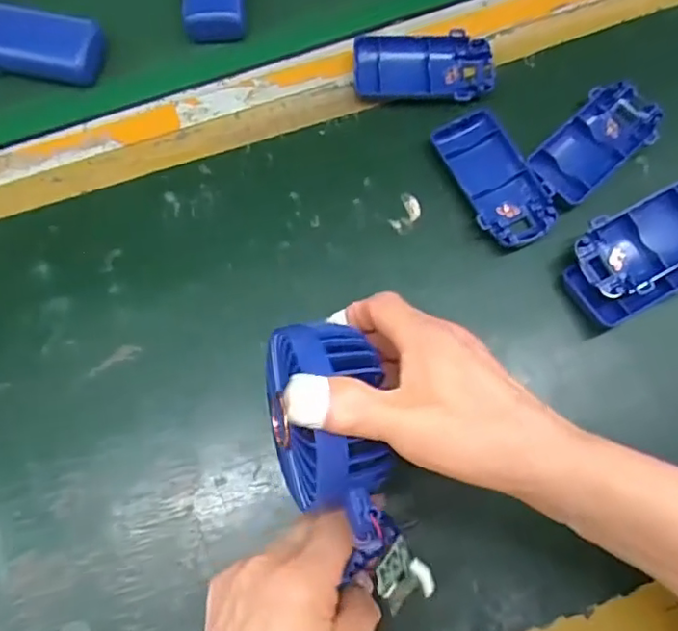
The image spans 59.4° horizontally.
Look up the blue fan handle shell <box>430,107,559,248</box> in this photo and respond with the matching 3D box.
[{"bbox_3d":[0.100,-0.087,0.384,0.047,0.017,0.093,-25,74,-7],"label":"blue fan handle shell"}]

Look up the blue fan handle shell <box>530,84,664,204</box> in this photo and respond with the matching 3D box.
[{"bbox_3d":[0.167,-0.111,0.388,0.048,0.017,0.094,41,78,12],"label":"blue fan handle shell"}]

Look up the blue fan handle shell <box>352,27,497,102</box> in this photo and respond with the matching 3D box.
[{"bbox_3d":[0.057,-0.168,0.407,0.092,0.017,0.049,-1,73,0],"label":"blue fan handle shell"}]

